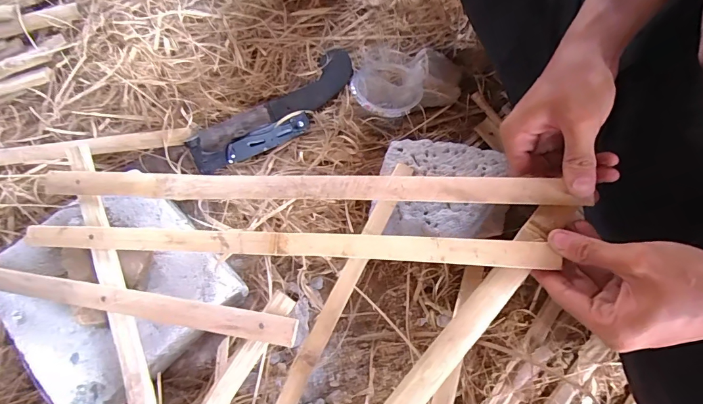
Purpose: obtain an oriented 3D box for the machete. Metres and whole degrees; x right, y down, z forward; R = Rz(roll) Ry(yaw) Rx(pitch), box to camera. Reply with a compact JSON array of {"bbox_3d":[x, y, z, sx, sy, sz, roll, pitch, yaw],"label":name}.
[{"bbox_3d":[-0.107,-0.130,0.535,0.252,0.032,0.054,-33,75,-10],"label":"machete"}]

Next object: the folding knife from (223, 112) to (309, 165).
[{"bbox_3d":[-0.114,-0.088,0.526,0.118,0.032,0.012,-25,31,-8],"label":"folding knife"}]

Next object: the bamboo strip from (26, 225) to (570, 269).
[{"bbox_3d":[-0.080,0.038,0.352,0.488,0.009,0.021,1,73,9],"label":"bamboo strip"}]

